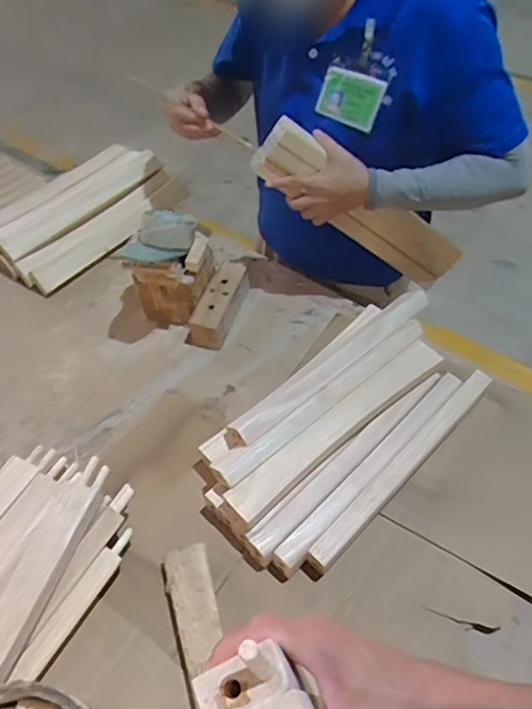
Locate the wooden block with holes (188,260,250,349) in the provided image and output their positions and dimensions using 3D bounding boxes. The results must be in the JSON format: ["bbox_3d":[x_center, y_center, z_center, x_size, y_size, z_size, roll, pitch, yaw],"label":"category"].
[{"bbox_3d":[-0.077,-0.089,0.927,0.058,0.061,0.161,15,56,12],"label":"wooden block with holes"}]

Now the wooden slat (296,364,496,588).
[{"bbox_3d":[0.188,0.152,0.735,0.375,0.040,0.030,-39,62,-24],"label":"wooden slat"}]

